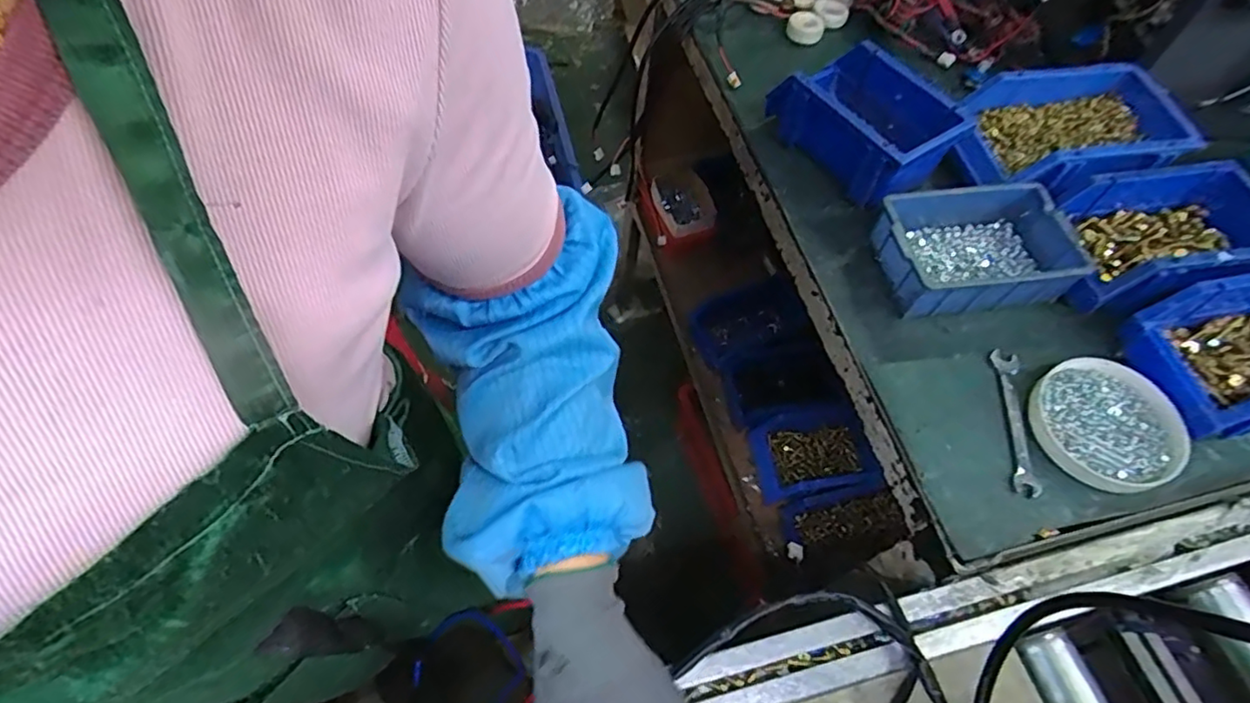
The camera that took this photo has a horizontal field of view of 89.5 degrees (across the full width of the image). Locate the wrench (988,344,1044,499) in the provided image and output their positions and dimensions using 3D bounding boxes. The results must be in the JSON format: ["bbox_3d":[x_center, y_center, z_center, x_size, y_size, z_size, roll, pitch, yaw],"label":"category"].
[{"bbox_3d":[0.308,0.054,0.498,0.023,0.007,0.125,8,60,3],"label":"wrench"}]

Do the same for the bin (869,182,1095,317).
[{"bbox_3d":[0.309,-0.090,0.565,0.157,0.055,0.114,-9,60,-7],"label":"bin"}]

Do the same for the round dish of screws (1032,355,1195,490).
[{"bbox_3d":[0.369,0.056,0.486,0.105,0.017,0.103,1,60,-1],"label":"round dish of screws"}]

